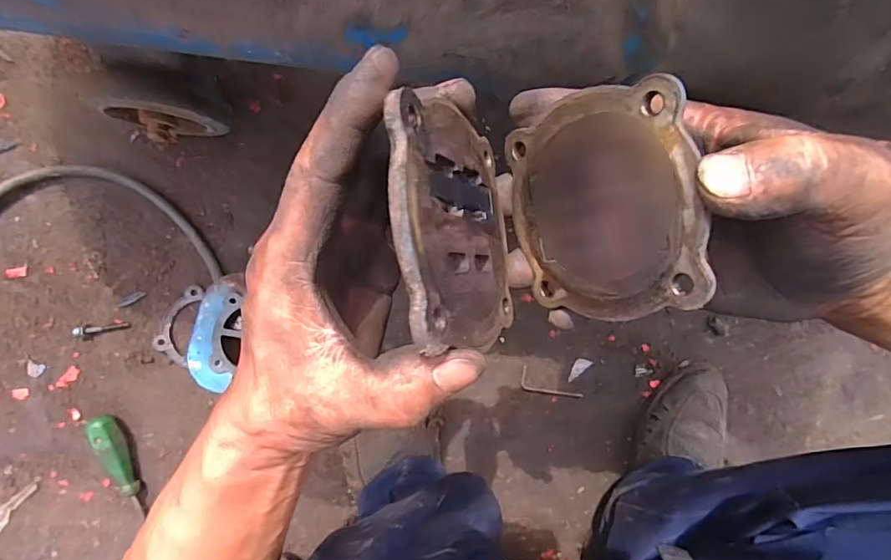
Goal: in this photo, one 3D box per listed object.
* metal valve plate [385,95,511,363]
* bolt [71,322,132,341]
[{"bbox_3d":[0.006,-0.018,0.174,0.004,0.083,0.082,-8,82,25],"label":"metal valve plate"},{"bbox_3d":[-0.359,0.054,0.514,0.053,0.006,0.016,-7,96,-6],"label":"bolt"}]

